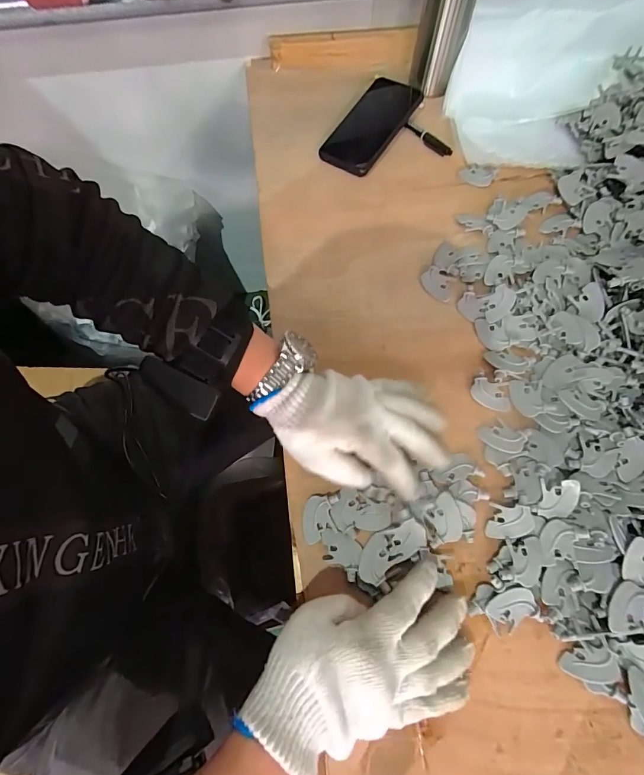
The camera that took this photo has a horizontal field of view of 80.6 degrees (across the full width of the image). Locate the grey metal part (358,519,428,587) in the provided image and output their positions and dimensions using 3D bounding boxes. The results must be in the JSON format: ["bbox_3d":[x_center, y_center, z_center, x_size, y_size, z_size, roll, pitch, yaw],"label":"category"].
[{"bbox_3d":[0.062,0.147,0.341,0.066,0.014,0.034,-27,72,-8],"label":"grey metal part"}]

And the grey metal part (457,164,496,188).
[{"bbox_3d":[0.209,-0.285,0.510,0.046,0.008,0.030,12,71,6],"label":"grey metal part"}]

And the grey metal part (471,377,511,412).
[{"bbox_3d":[0.179,0.007,0.402,0.040,0.005,0.030,12,87,4],"label":"grey metal part"}]

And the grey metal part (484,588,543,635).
[{"bbox_3d":[0.166,0.193,0.330,0.041,0.010,0.032,-27,72,-8],"label":"grey metal part"}]

